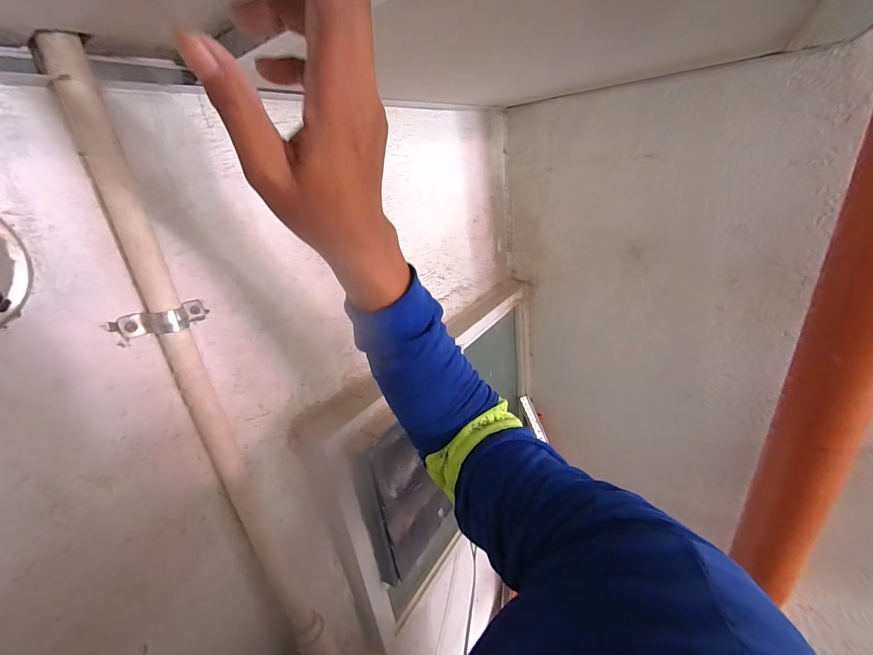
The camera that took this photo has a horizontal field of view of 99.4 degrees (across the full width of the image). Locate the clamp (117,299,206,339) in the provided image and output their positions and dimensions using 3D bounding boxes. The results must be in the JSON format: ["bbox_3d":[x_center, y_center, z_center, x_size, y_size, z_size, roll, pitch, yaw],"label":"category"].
[{"bbox_3d":[-0.255,-0.008,0.352,0.023,0.022,0.069,11,29,36],"label":"clamp"}]

